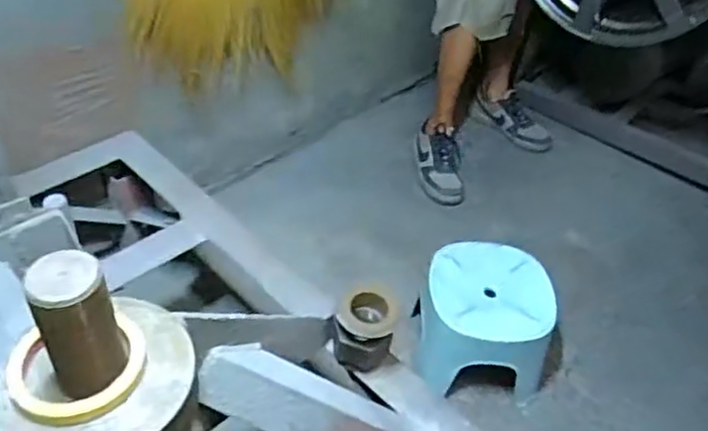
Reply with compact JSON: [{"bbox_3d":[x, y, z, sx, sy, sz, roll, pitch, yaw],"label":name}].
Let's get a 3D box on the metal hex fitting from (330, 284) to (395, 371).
[{"bbox_3d":[0.011,0.156,0.874,0.090,0.099,0.078,5,44,0],"label":"metal hex fitting"}]

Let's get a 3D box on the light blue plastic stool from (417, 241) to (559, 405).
[{"bbox_3d":[0.233,0.192,1.188,0.228,0.175,0.223,2,44,-4],"label":"light blue plastic stool"}]

